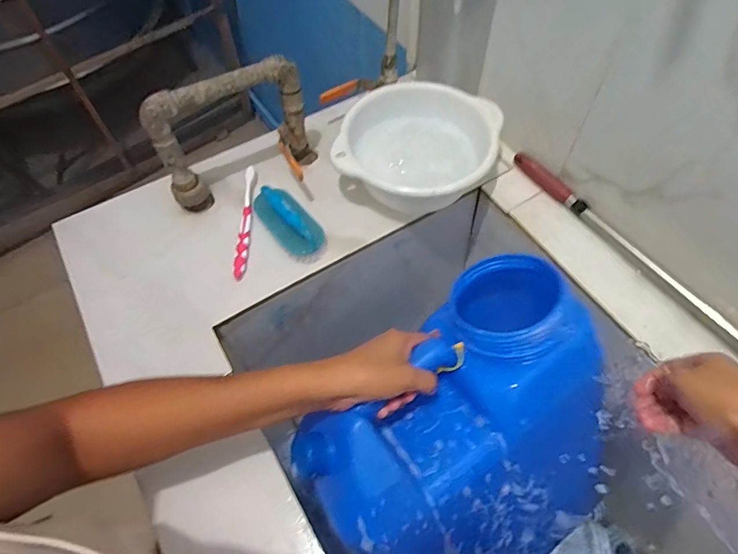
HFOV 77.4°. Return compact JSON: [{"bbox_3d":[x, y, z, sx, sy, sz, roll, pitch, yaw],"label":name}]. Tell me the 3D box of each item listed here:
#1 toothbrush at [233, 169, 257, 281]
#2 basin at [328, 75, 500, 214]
[{"bbox_3d":[-0.165,-0.078,0.614,0.015,0.020,0.177,-1,59,2],"label":"toothbrush"},{"bbox_3d":[0.066,-0.164,0.623,0.190,0.082,0.190,-1,59,2],"label":"basin"}]

